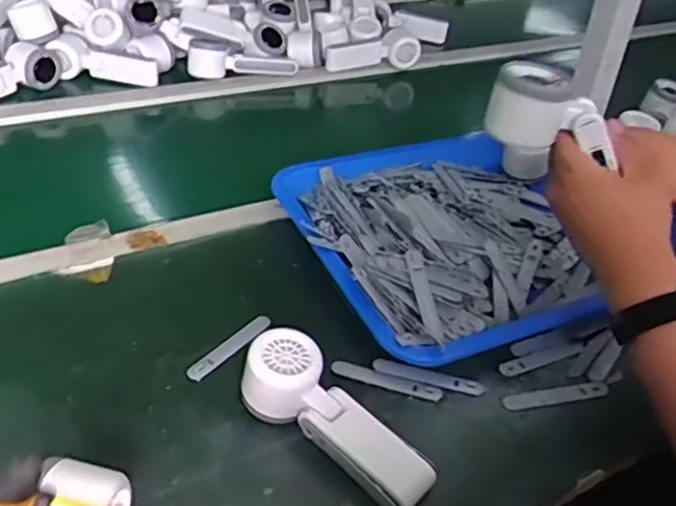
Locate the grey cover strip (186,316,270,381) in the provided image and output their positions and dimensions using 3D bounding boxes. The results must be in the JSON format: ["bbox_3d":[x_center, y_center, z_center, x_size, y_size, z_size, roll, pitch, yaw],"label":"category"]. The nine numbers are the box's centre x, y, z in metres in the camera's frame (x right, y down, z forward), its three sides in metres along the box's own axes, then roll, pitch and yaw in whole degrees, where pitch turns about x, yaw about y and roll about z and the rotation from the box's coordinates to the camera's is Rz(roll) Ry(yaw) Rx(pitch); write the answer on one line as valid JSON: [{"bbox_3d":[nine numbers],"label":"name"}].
[{"bbox_3d":[-0.094,0.081,0.591,0.019,0.006,0.094,27,41,27],"label":"grey cover strip"}]

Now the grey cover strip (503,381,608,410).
[{"bbox_3d":[0.187,0.120,0.571,0.094,0.005,0.018,-4,37,-13],"label":"grey cover strip"}]

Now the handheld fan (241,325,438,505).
[{"bbox_3d":[-0.003,0.128,0.512,0.164,0.044,0.054,39,46,18],"label":"handheld fan"}]

